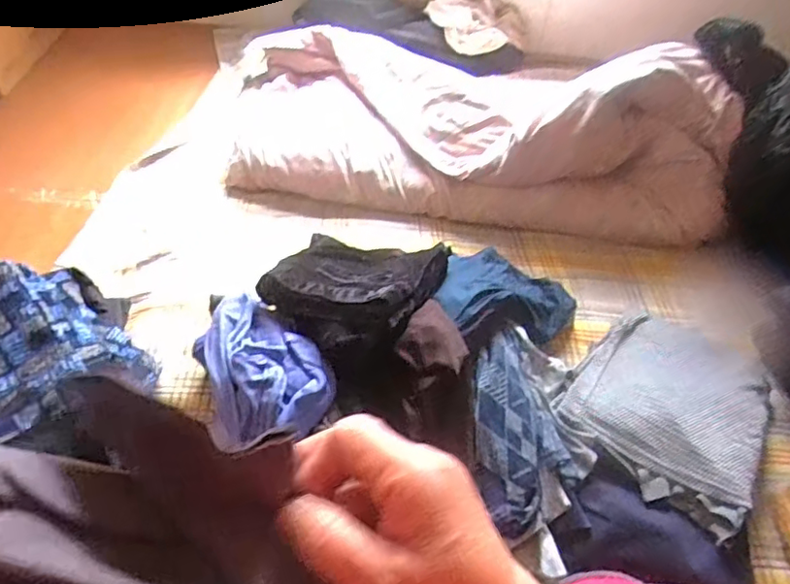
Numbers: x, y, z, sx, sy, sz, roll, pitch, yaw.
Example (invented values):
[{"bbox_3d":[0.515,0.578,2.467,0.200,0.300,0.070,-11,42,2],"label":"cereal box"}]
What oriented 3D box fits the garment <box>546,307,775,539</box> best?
[{"bbox_3d":[0.433,0.155,0.909,0.272,0.055,0.381,28,45,29],"label":"garment"}]

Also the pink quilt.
[{"bbox_3d":[0.114,-0.436,1.300,1.134,0.237,0.557,10,46,4],"label":"pink quilt"}]

